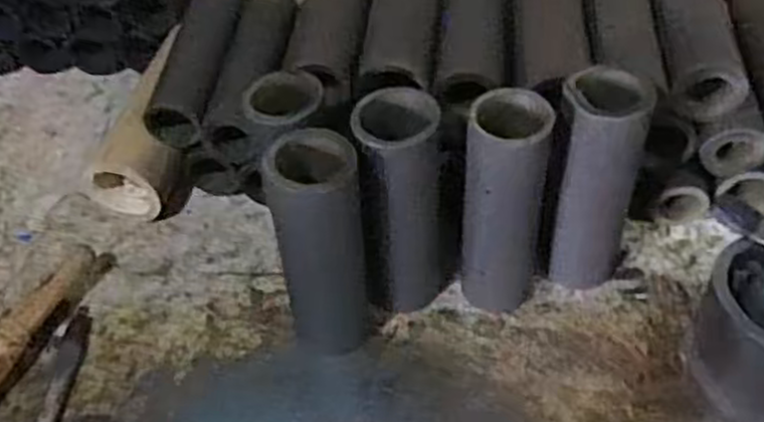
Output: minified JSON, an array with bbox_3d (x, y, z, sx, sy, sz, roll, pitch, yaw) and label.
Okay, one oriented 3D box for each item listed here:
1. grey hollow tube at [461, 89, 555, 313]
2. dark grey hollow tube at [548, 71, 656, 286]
[{"bbox_3d":[0.086,0.001,0.550,0.053,0.179,0.047,5,47,10],"label":"grey hollow tube"},{"bbox_3d":[0.153,-0.016,0.564,0.056,0.178,0.053,13,49,17],"label":"dark grey hollow tube"}]

